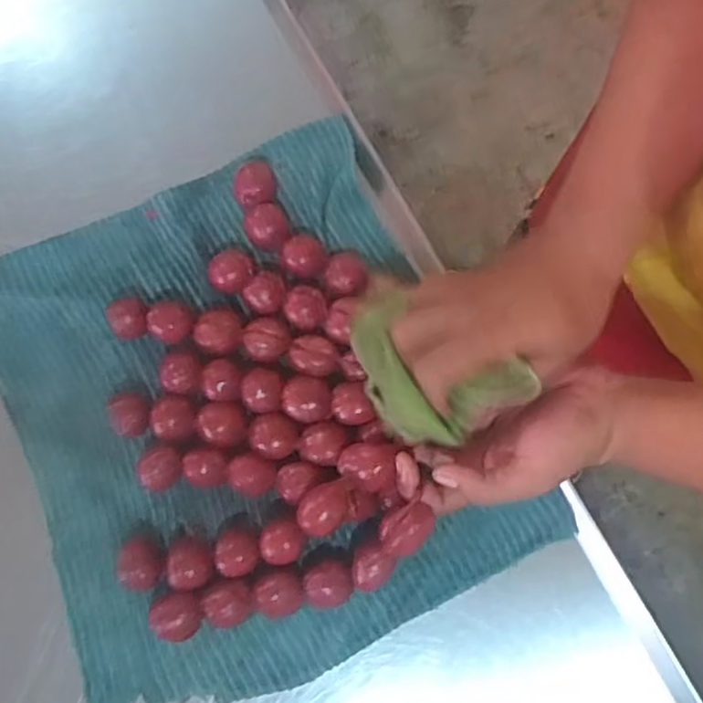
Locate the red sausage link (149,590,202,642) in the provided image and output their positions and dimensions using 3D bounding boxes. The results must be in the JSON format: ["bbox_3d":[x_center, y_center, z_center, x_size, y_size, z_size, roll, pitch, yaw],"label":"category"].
[{"bbox_3d":[-0.125,0.190,0.491,0.037,0.028,0.033,-6,80,0],"label":"red sausage link"}]

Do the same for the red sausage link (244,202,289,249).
[{"bbox_3d":[-0.067,-0.099,0.542,0.033,0.028,0.034,-17,80,-2],"label":"red sausage link"}]

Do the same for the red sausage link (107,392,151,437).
[{"bbox_3d":[-0.168,0.049,0.519,0.030,0.028,0.033,8,80,3],"label":"red sausage link"}]

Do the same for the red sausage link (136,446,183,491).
[{"bbox_3d":[-0.142,0.088,0.509,0.032,0.035,0.031,-13,80,-1],"label":"red sausage link"}]

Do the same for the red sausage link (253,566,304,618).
[{"bbox_3d":[-0.052,0.176,0.498,0.035,0.023,0.034,1,80,2],"label":"red sausage link"}]

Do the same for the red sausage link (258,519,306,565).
[{"bbox_3d":[-0.050,0.139,0.495,0.033,0.023,0.030,0,80,1],"label":"red sausage link"}]

